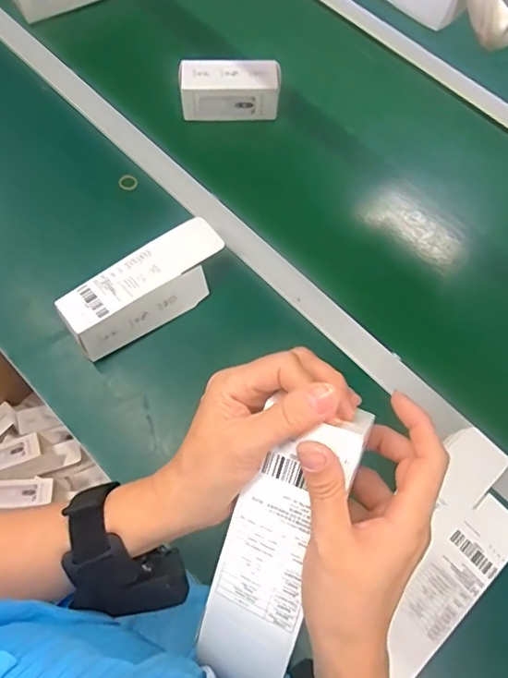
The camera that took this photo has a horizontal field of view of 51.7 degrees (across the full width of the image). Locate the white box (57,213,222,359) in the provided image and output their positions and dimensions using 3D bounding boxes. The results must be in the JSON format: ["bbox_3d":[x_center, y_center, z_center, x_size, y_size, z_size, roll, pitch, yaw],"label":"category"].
[{"bbox_3d":[-0.124,-0.061,0.624,0.203,0.064,0.075,-37,71,-15],"label":"white box"}]

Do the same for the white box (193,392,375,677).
[{"bbox_3d":[0.013,0.123,0.307,0.056,0.027,0.175,20,98,9],"label":"white box"}]

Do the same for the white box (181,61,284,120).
[{"bbox_3d":[-0.033,-0.366,0.770,0.140,0.063,0.063,3,66,1],"label":"white box"}]

